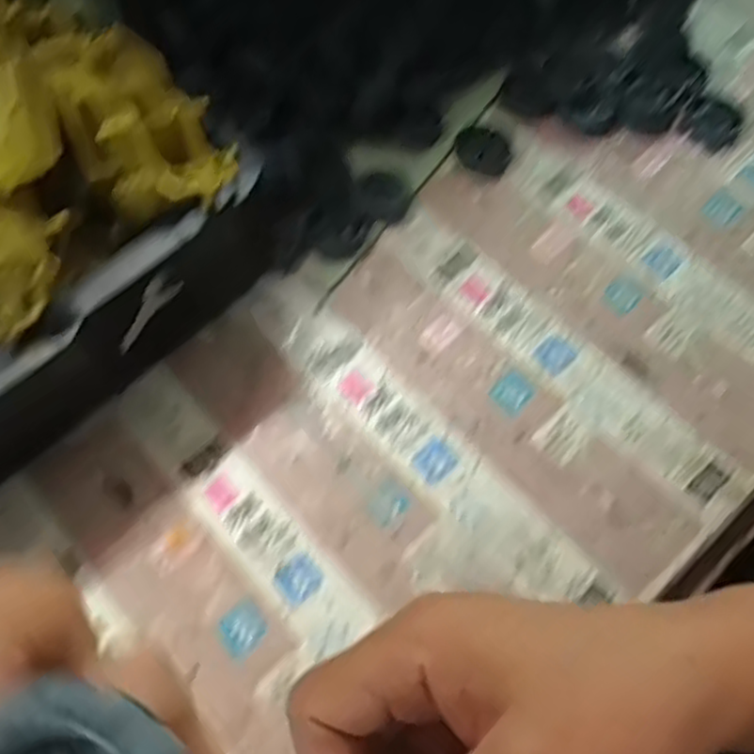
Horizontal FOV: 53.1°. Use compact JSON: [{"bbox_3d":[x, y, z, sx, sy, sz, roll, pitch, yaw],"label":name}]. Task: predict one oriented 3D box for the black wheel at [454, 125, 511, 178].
[{"bbox_3d":[0.069,-0.150,0.497,0.032,0.008,0.041,-32,67,-13],"label":"black wheel"}]

